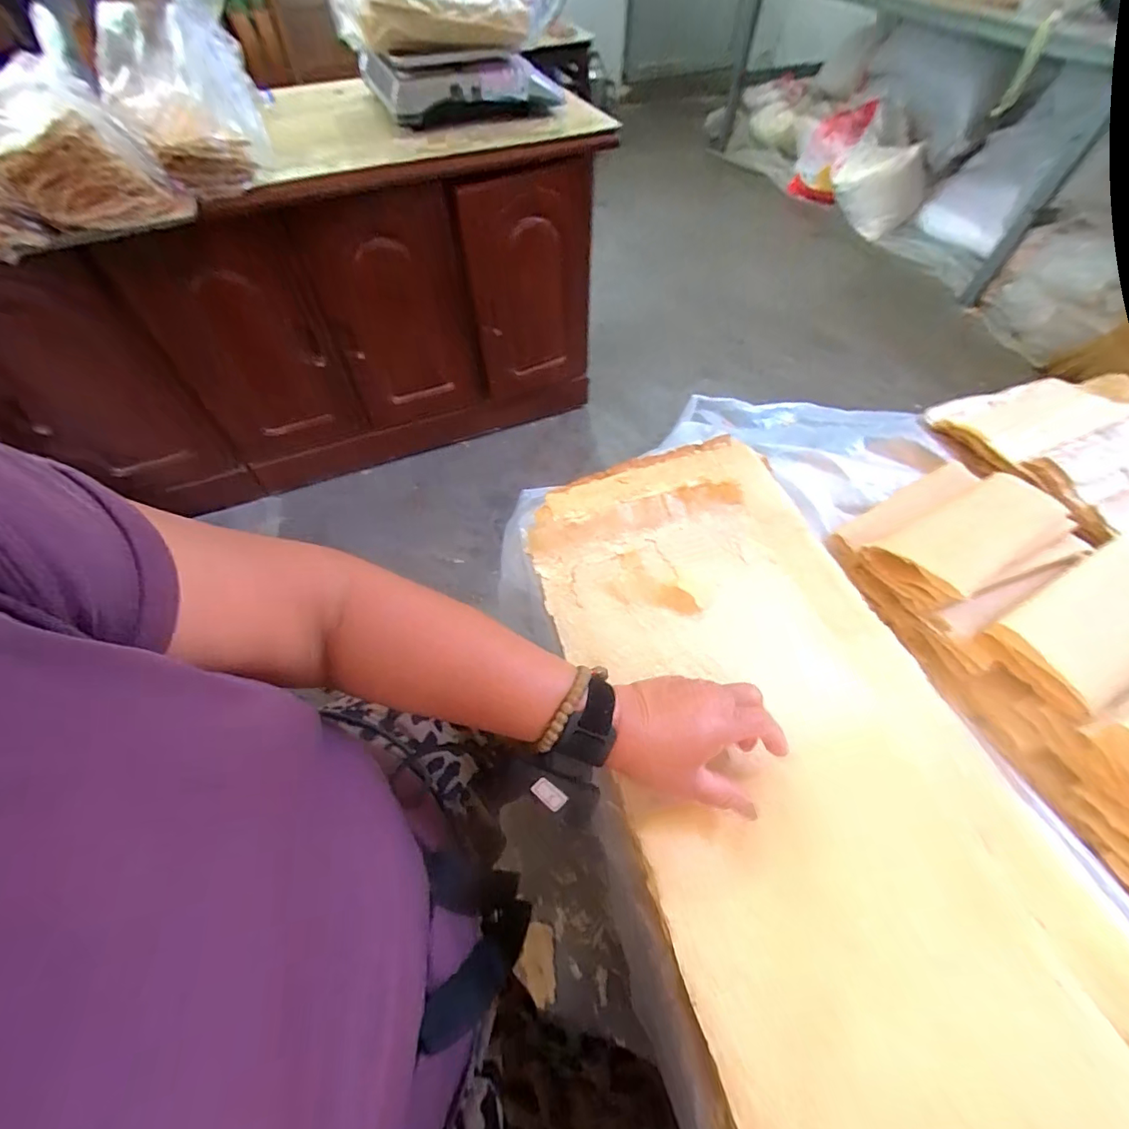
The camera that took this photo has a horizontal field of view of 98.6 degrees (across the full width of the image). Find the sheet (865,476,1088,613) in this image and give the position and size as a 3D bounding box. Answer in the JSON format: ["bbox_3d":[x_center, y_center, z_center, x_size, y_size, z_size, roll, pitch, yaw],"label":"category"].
[{"bbox_3d":[0.490,-0.030,0.577,0.258,0.040,0.127,-21,60,-12],"label":"sheet"}]

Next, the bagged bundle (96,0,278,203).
[{"bbox_3d":[-0.579,-0.723,0.729,0.196,0.225,0.214,-27,61,-16],"label":"bagged bundle"}]

